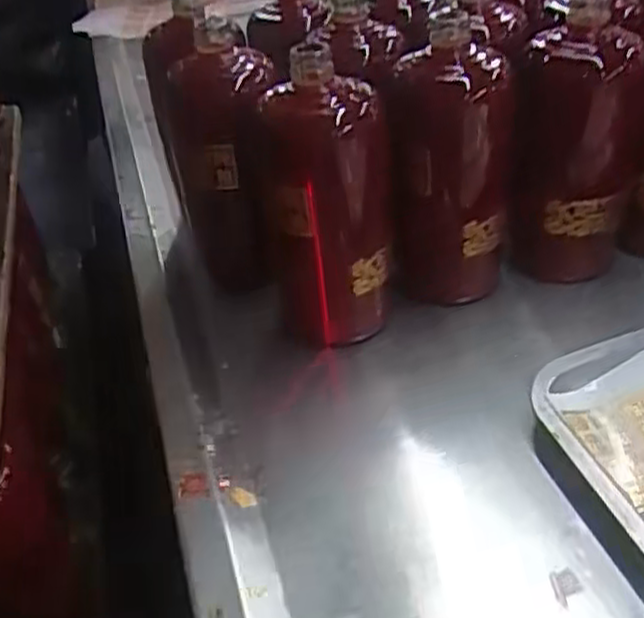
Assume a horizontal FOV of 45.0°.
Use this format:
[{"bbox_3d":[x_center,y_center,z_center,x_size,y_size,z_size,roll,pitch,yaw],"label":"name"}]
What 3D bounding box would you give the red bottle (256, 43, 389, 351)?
[{"bbox_3d":[0.002,-0.066,0.502,0.082,0.178,0.074,-9,36,1],"label":"red bottle"}]

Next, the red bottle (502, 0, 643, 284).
[{"bbox_3d":[0.171,-0.123,0.530,0.077,0.195,0.083,7,39,21],"label":"red bottle"}]

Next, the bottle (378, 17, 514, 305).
[{"bbox_3d":[0.086,-0.091,0.523,0.074,0.180,0.069,0,37,13],"label":"bottle"}]

